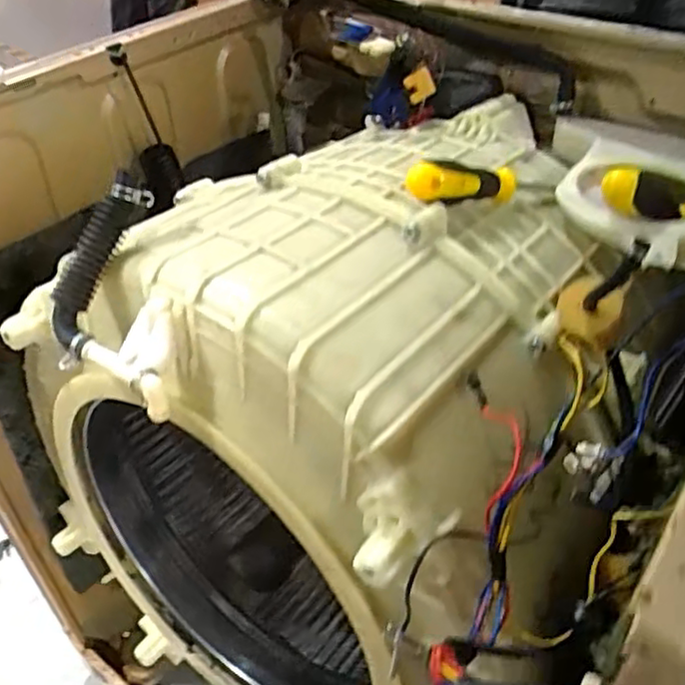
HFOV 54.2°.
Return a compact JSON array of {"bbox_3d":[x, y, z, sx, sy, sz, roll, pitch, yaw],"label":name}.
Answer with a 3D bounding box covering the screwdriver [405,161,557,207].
[{"bbox_3d":[0.118,-0.124,0.526,0.167,0.027,0.027,-10,37,-40],"label":"screwdriver"}]

